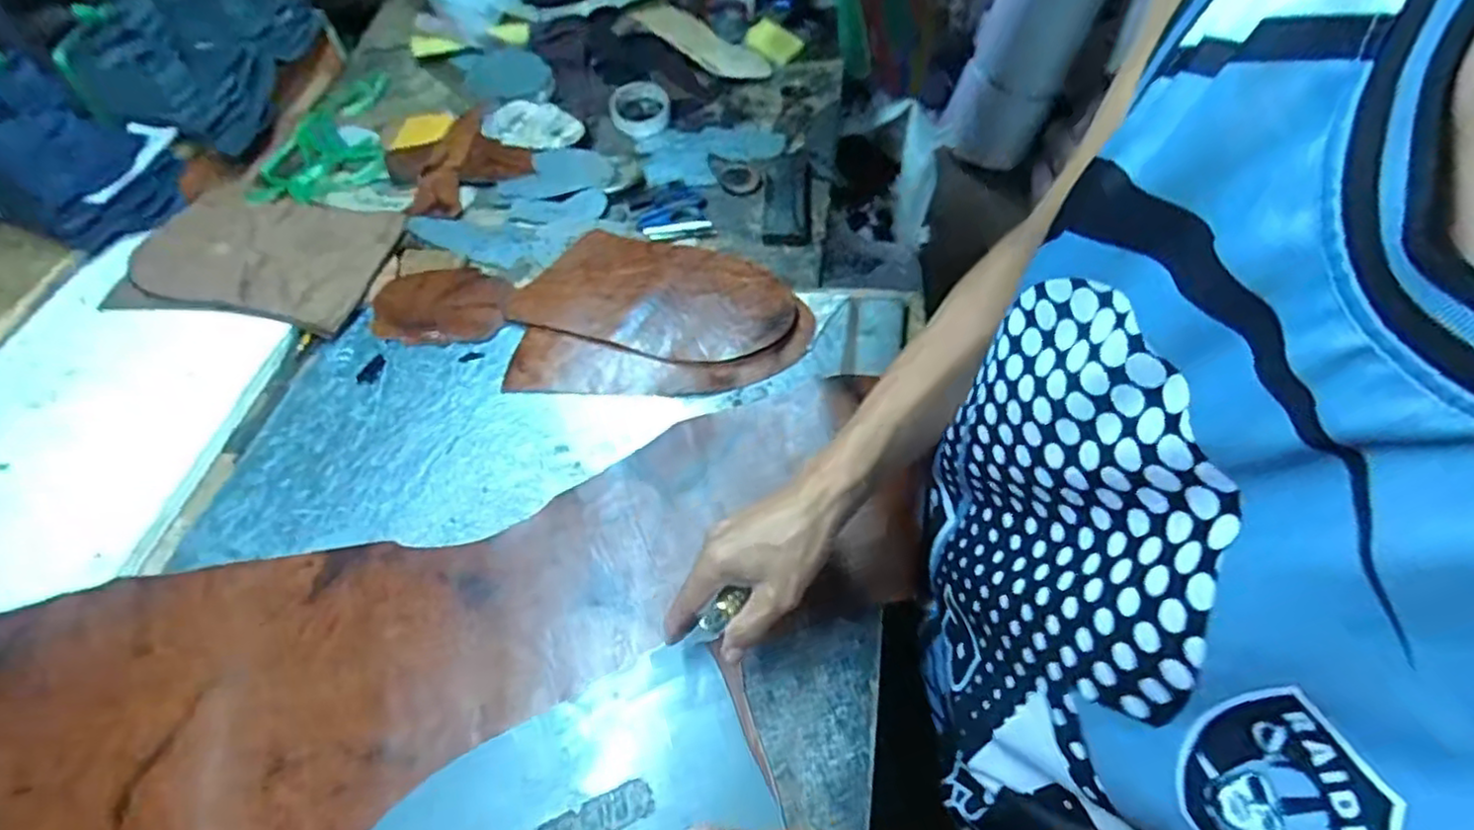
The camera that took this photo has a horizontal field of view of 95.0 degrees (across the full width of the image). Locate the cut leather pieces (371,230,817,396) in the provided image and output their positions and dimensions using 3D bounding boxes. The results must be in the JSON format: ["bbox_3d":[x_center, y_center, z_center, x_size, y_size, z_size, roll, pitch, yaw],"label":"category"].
[{"bbox_3d":[-0.156,-0.119,0.733,0.467,0.026,0.225,17,61,19],"label":"cut leather pieces"}]

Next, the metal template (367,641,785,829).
[{"bbox_3d":[-0.130,0.280,0.446,0.297,0.010,0.153,-24,55,-8],"label":"metal template"}]

